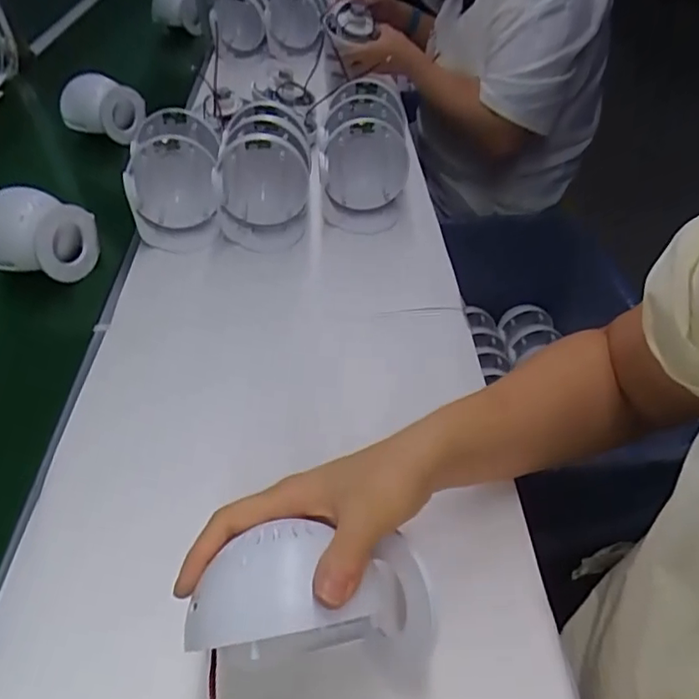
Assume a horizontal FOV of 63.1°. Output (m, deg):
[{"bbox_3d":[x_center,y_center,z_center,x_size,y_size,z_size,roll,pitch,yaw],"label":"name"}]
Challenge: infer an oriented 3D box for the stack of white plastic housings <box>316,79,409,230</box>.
[{"bbox_3d":[0.018,-0.235,0.695,0.100,0.122,0.123,-3,41,2],"label":"stack of white plastic housings"}]

